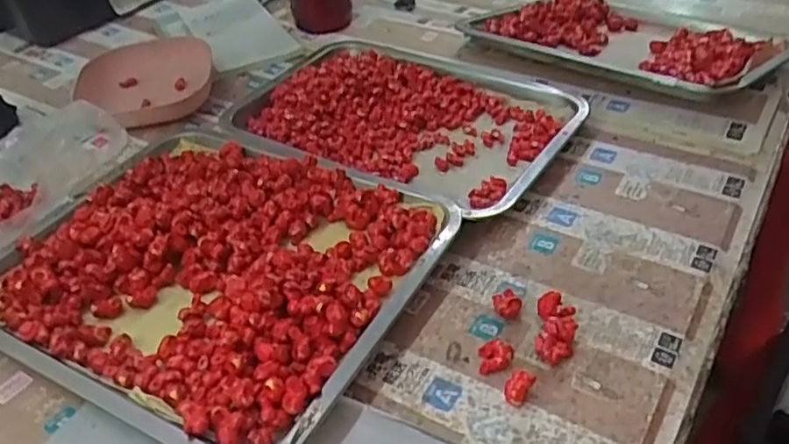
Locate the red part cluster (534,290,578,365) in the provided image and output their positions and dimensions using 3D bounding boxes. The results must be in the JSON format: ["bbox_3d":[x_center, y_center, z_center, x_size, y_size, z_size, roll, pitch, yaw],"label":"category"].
[{"bbox_3d":[0.105,0.069,0.430,0.025,0.017,0.052,6,39,11],"label":"red part cluster"}]

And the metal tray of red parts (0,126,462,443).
[{"bbox_3d":[-0.143,0.027,0.499,0.321,0.040,0.260,19,43,25],"label":"metal tray of red parts"}]

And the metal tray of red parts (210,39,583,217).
[{"bbox_3d":[0.006,-0.110,0.658,0.329,0.039,0.235,22,45,28],"label":"metal tray of red parts"}]

